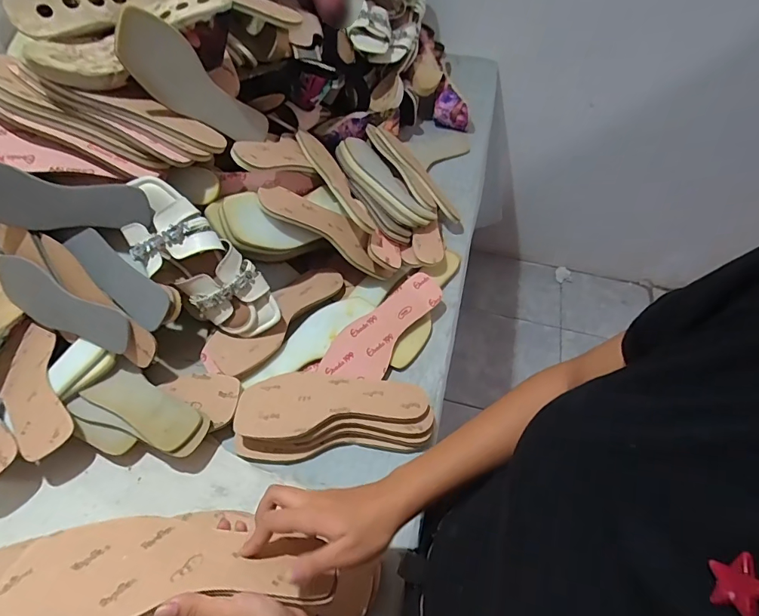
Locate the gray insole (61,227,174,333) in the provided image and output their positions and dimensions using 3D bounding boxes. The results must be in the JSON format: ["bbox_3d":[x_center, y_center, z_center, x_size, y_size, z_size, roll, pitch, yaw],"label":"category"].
[{"bbox_3d":[-0.332,-0.041,0.556,0.160,0.008,0.051,40,91,8],"label":"gray insole"}]

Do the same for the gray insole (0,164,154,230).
[{"bbox_3d":[-0.414,-0.132,0.551,0.241,0.075,0.008,8,31,-4],"label":"gray insole"}]

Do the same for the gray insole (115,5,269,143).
[{"bbox_3d":[-0.237,-0.284,0.583,0.017,0.233,0.079,27,88,28],"label":"gray insole"}]

